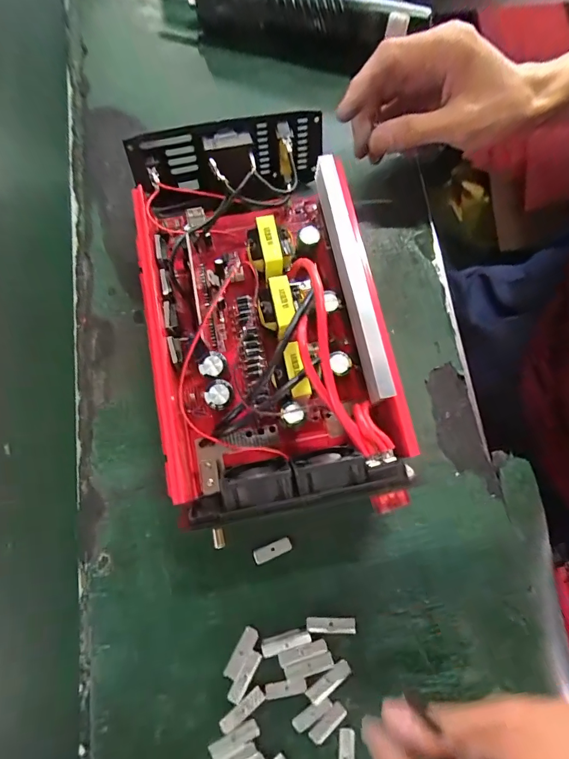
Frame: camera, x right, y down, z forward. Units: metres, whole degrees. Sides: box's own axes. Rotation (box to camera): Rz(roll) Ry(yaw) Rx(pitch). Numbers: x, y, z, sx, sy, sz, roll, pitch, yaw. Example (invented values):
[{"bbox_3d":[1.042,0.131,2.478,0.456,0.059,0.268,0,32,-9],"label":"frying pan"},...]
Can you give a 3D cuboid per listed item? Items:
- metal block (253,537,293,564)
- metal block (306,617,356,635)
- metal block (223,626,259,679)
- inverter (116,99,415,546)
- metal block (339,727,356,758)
[{"bbox_3d":[-0.008,0.111,0.268,0.025,0.004,0.009,-20,78,-6],"label":"metal block"},{"bbox_3d":[0.030,0.155,0.258,0.031,0.004,0.009,1,76,-1],"label":"metal block"},{"bbox_3d":[-0.026,0.169,0.253,0.010,0.004,0.030,28,77,5],"label":"metal block"},{"bbox_3d":[-0.012,-0.044,0.275,0.153,0.061,0.254,-11,77,-4],"label":"inverter"},{"bbox_3d":[0.037,0.225,0.242,0.009,0.004,0.031,5,76,-1],"label":"metal block"}]

